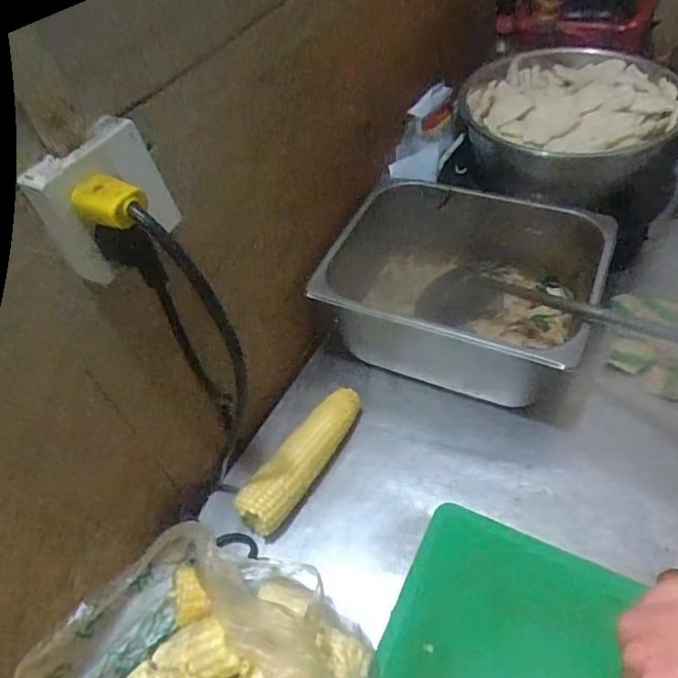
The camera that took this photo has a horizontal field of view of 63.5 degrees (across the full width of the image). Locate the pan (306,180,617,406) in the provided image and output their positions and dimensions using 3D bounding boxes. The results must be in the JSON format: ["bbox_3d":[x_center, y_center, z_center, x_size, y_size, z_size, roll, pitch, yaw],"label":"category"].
[{"bbox_3d":[0.151,-0.060,0.733,0.349,0.161,0.262,14,52,23],"label":"pan"}]

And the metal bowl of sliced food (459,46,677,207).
[{"bbox_3d":[0.331,-0.300,0.825,0.277,0.159,0.264,-6,48,7],"label":"metal bowl of sliced food"}]

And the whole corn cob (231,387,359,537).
[{"bbox_3d":[-0.038,0.142,0.654,0.054,0.064,0.206,23,57,28],"label":"whole corn cob"}]

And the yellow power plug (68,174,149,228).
[{"bbox_3d":[-0.159,-0.096,0.382,0.043,0.020,0.032,11,52,21],"label":"yellow power plug"}]

